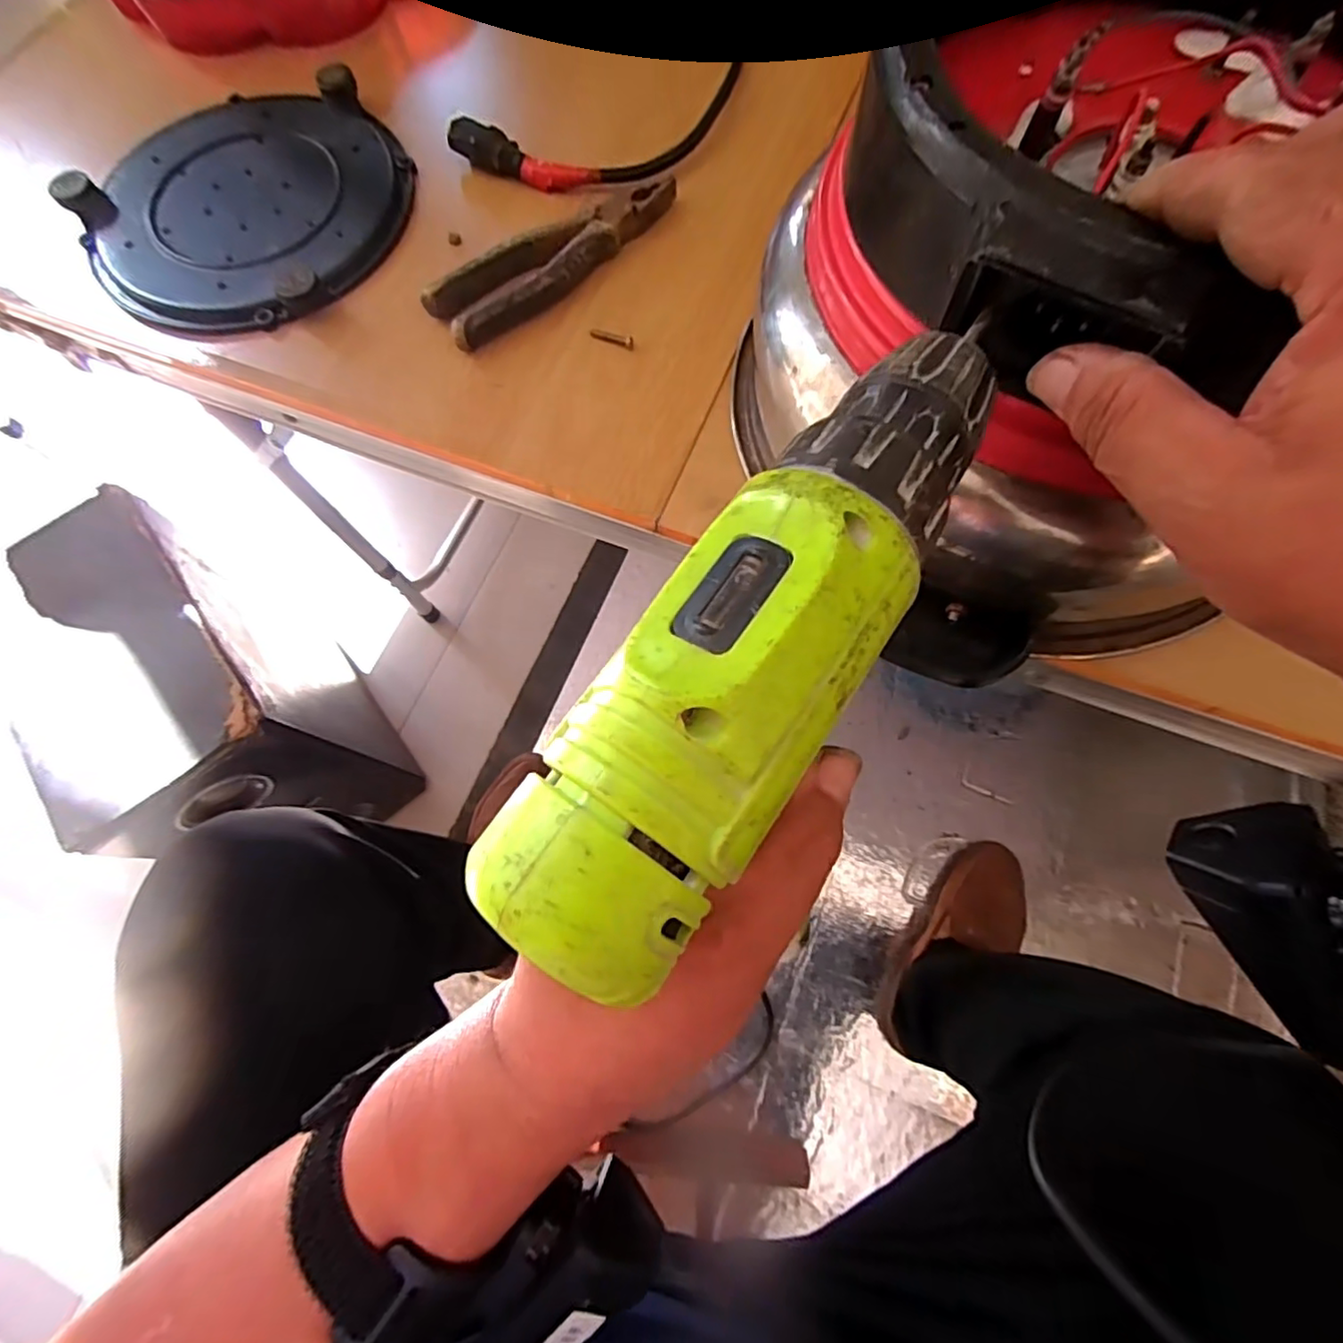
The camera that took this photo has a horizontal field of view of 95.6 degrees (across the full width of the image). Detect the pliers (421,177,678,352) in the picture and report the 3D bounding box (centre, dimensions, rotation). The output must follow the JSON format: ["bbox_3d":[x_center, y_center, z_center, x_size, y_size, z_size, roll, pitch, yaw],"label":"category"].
[{"bbox_3d":[-0.065,-0.246,0.359,0.162,0.016,0.042,-35,74,-9],"label":"pliers"}]

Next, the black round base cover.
[{"bbox_3d":[-0.260,-0.291,0.378,0.193,0.021,0.187,-1,72,2],"label":"black round base cover"}]

